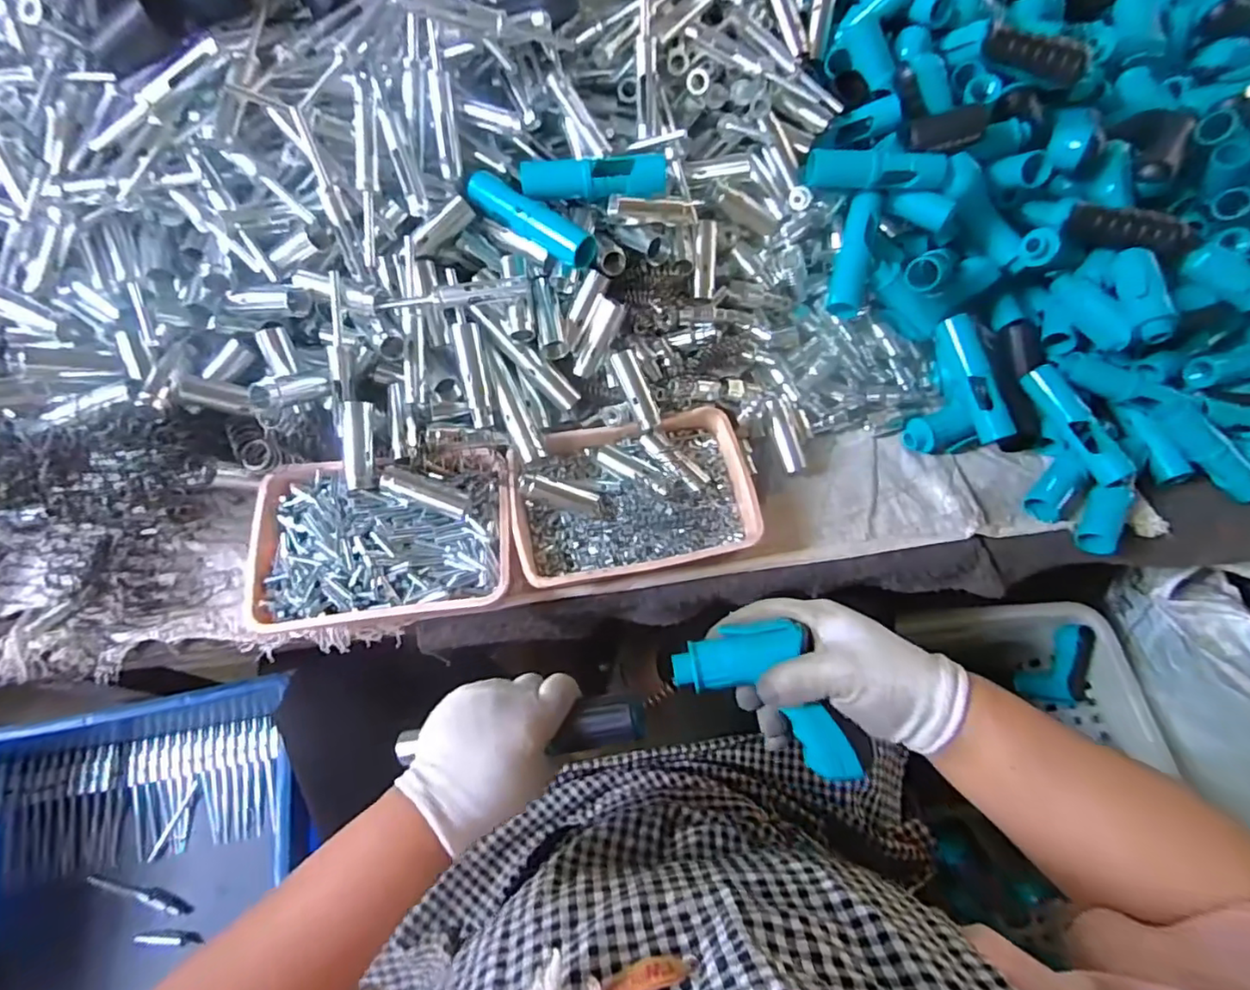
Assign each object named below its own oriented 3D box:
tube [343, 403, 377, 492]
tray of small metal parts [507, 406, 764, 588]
[{"bbox_3d":[-0.215,-0.040,0.494,0.021,0.021,0.070,-2,90,-4],"label":"tube"},{"bbox_3d":[0.006,0.004,0.532,0.203,0.044,0.135,-12,67,-8],"label":"tray of small metal parts"}]

